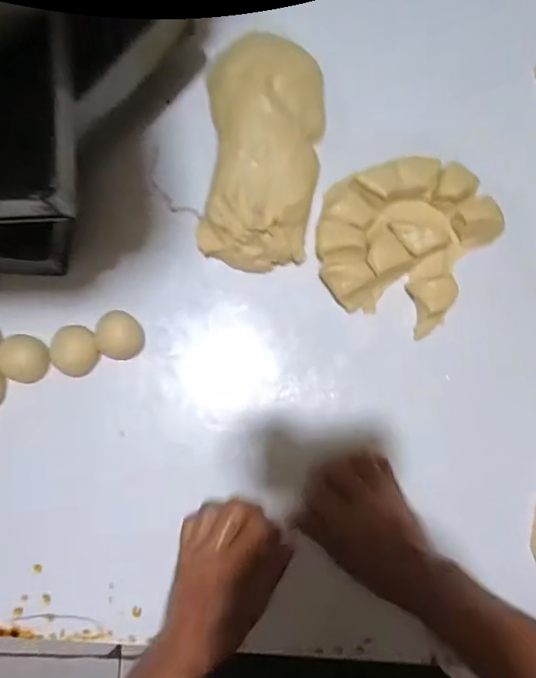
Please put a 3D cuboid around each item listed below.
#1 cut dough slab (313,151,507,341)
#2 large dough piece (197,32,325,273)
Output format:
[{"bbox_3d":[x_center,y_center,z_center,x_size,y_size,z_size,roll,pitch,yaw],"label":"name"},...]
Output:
[{"bbox_3d":[0.137,-0.109,0.524,0.160,0.030,0.180,34,83,2],"label":"cut dough slab"},{"bbox_3d":[-0.005,-0.193,0.520,0.124,0.043,0.240,3,83,-1],"label":"large dough piece"}]

